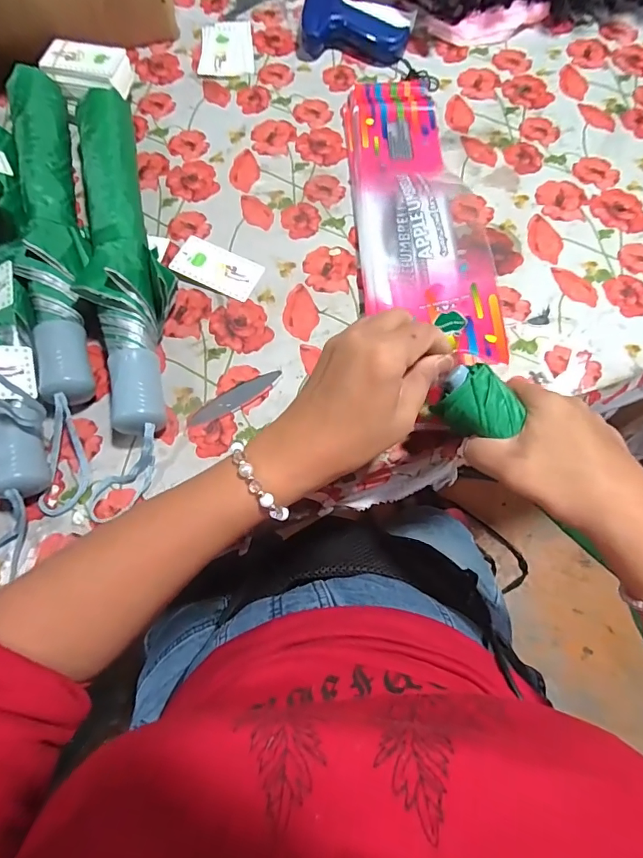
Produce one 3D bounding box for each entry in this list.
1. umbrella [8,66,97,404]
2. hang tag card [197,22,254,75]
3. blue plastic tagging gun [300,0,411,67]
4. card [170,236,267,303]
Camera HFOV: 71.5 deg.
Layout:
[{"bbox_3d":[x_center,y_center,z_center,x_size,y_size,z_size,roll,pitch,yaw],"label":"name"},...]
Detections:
[{"bbox_3d":[-0.234,-0.179,0.385,0.049,0.037,0.347,-15,70,-3],"label":"umbrella"},{"bbox_3d":[-0.106,-0.429,0.500,0.058,0.005,0.083,-1,73,-6],"label":"hang tag card"},{"bbox_3d":[0.039,-0.449,0.489,0.114,0.035,0.082,12,71,7],"label":"blue plastic tagging gun"},{"bbox_3d":[-0.092,-0.144,0.398,0.076,0.010,0.042,22,72,10],"label":"card"}]

